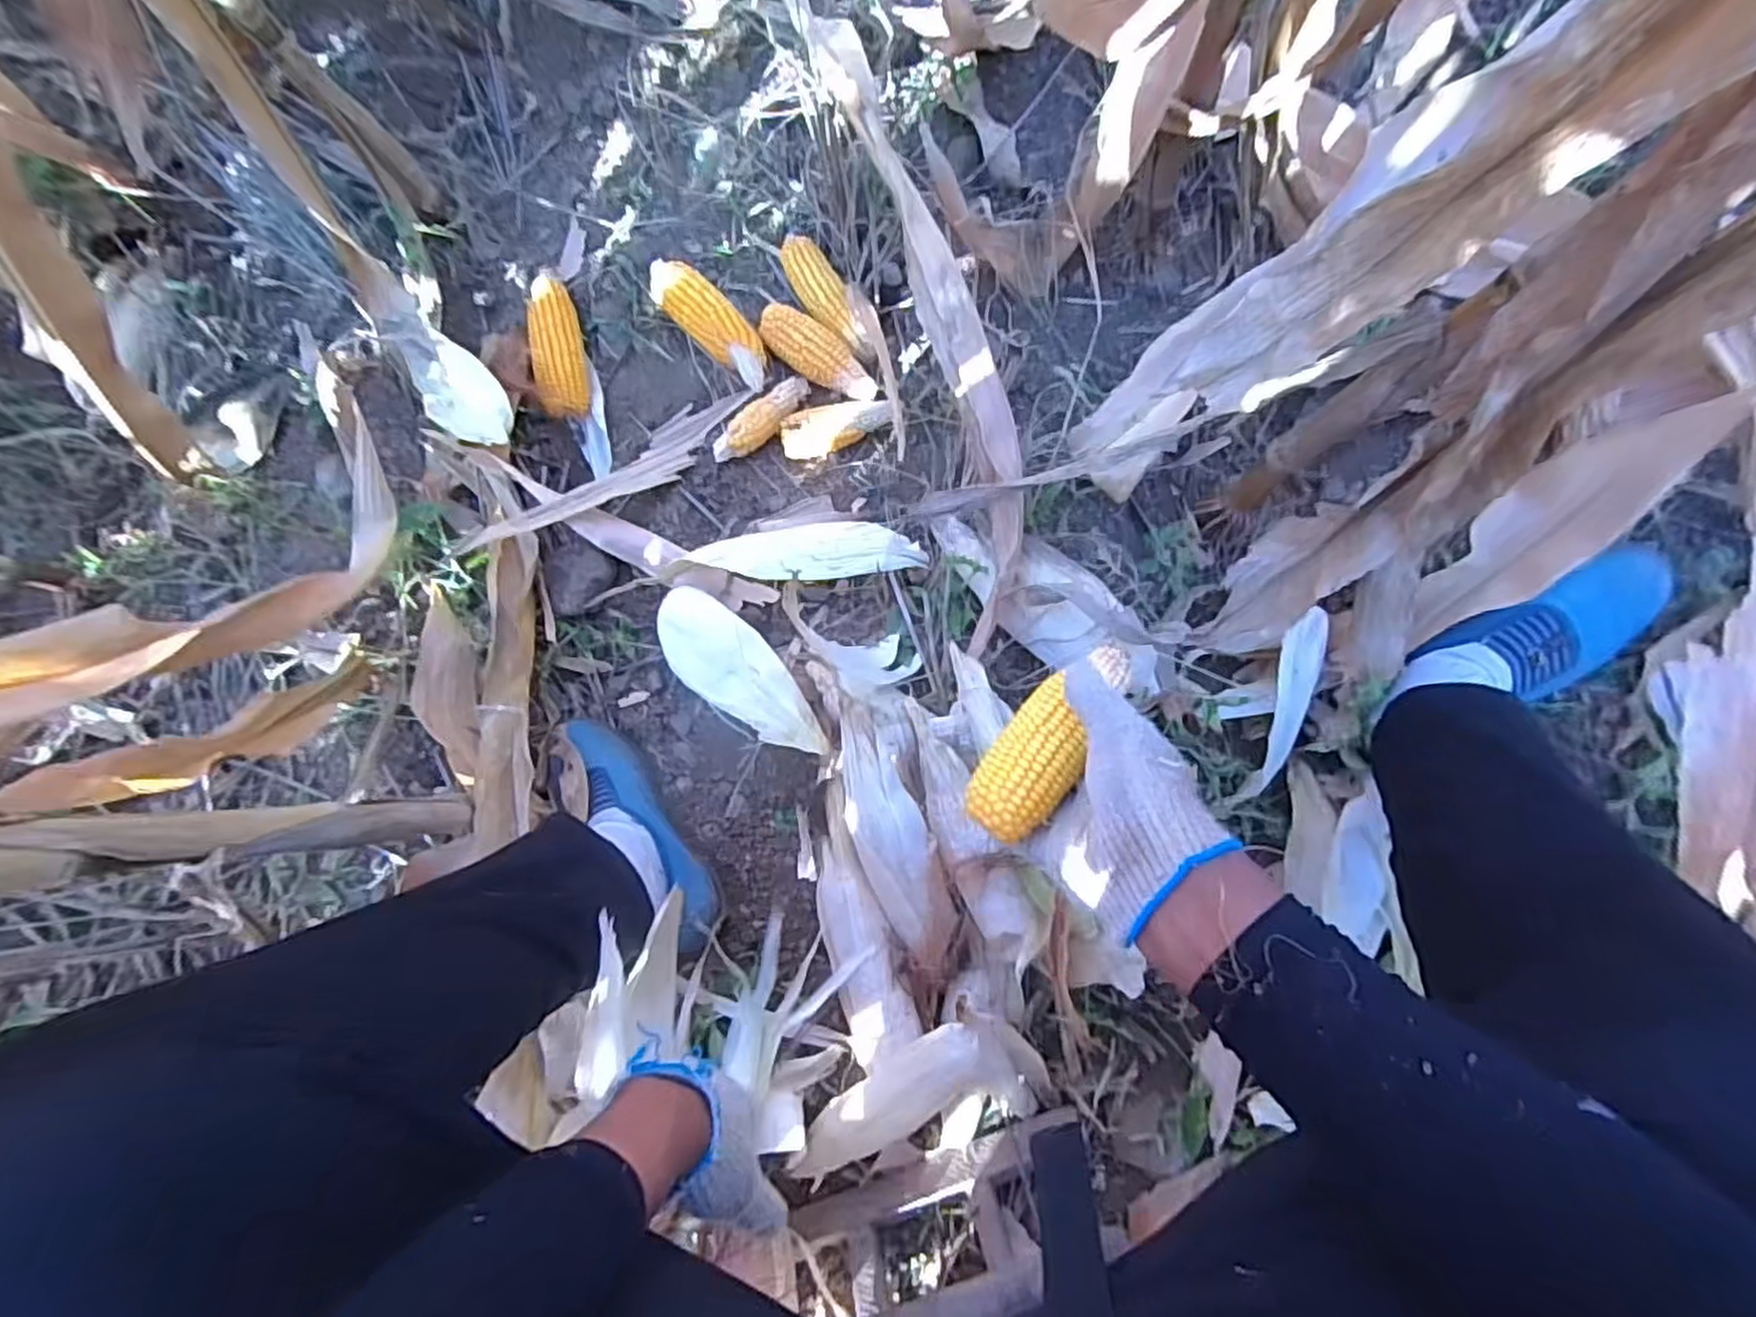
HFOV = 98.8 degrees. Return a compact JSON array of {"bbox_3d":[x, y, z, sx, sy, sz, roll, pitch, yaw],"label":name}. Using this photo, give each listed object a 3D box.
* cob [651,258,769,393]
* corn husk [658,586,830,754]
[{"bbox_3d":[-0.162,-0.331,0.752,0.047,0.047,0.165,-45,82,-2],"label":"cob"},{"bbox_3d":[-0.121,0.015,0.651,0.203,0.020,0.071,41,88,20],"label":"corn husk"}]

